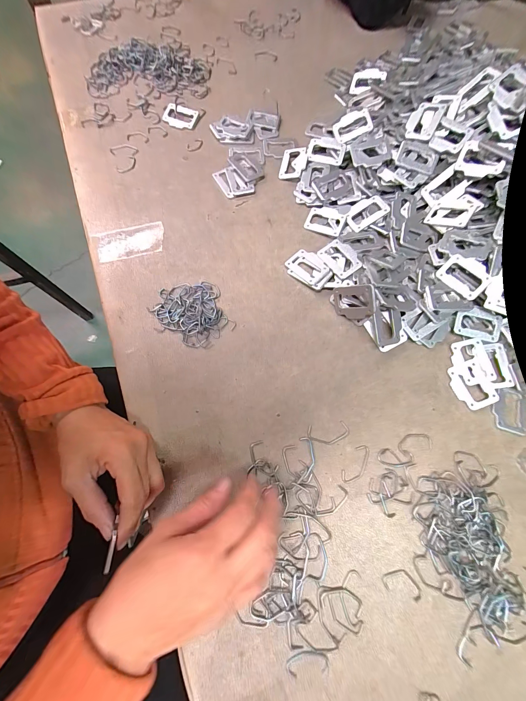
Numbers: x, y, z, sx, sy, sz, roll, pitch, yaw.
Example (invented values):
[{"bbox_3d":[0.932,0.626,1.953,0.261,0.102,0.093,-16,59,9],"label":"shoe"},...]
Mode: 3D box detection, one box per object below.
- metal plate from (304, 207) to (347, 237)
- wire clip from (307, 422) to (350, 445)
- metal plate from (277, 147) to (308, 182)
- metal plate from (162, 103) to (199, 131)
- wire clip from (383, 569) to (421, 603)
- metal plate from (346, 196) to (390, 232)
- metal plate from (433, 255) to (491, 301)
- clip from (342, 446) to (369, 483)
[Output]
[{"bbox_3d":[0.085,-0.176,0.376,0.049,0.010,0.038,22,74,5],"label":"metal plate"},{"bbox_3d":[0.071,0.090,0.299,0.045,0.004,0.021,-7,74,-4],"label":"wire clip"},{"bbox_3d":[0.044,-0.270,0.402,0.037,0.006,0.055,11,78,19],"label":"metal plate"},{"bbox_3d":[-0.128,-0.359,0.427,0.051,0.004,0.034,20,87,4],"label":"metal plate"},{"bbox_3d":[0.132,0.219,0.262,0.036,0.004,0.020,19,74,4],"label":"wire clip"},{"bbox_3d":[0.137,-0.182,0.368,0.050,0.007,0.033,-31,70,8],"label":"metal plate"},{"bbox_3d":[0.234,-0.087,0.324,0.050,0.005,0.036,43,103,14],"label":"metal plate"},{"bbox_3d":[0.099,0.120,0.291,0.019,0.004,0.044,36,76,9],"label":"clip"}]

